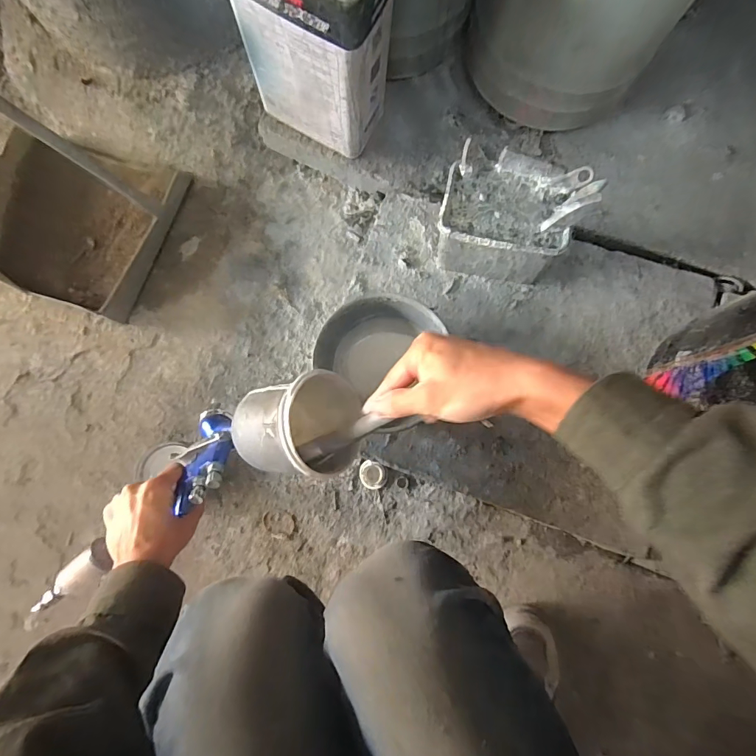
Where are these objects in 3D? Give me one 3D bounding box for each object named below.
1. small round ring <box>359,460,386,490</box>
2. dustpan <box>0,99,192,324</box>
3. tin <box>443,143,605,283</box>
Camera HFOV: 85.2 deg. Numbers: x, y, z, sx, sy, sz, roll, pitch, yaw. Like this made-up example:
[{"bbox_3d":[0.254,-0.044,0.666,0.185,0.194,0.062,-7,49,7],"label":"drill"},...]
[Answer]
[{"bbox_3d":[-0.009,0.146,0.620,0.038,0.009,0.040,0,82,3],"label":"small round ring"},{"bbox_3d":[-0.500,-0.278,0.445,0.279,0.558,0.255,15,83,5],"label":"dustpan"},{"bbox_3d":[0.164,-0.201,0.522,0.164,0.112,0.114,13,83,5],"label":"tin"}]

